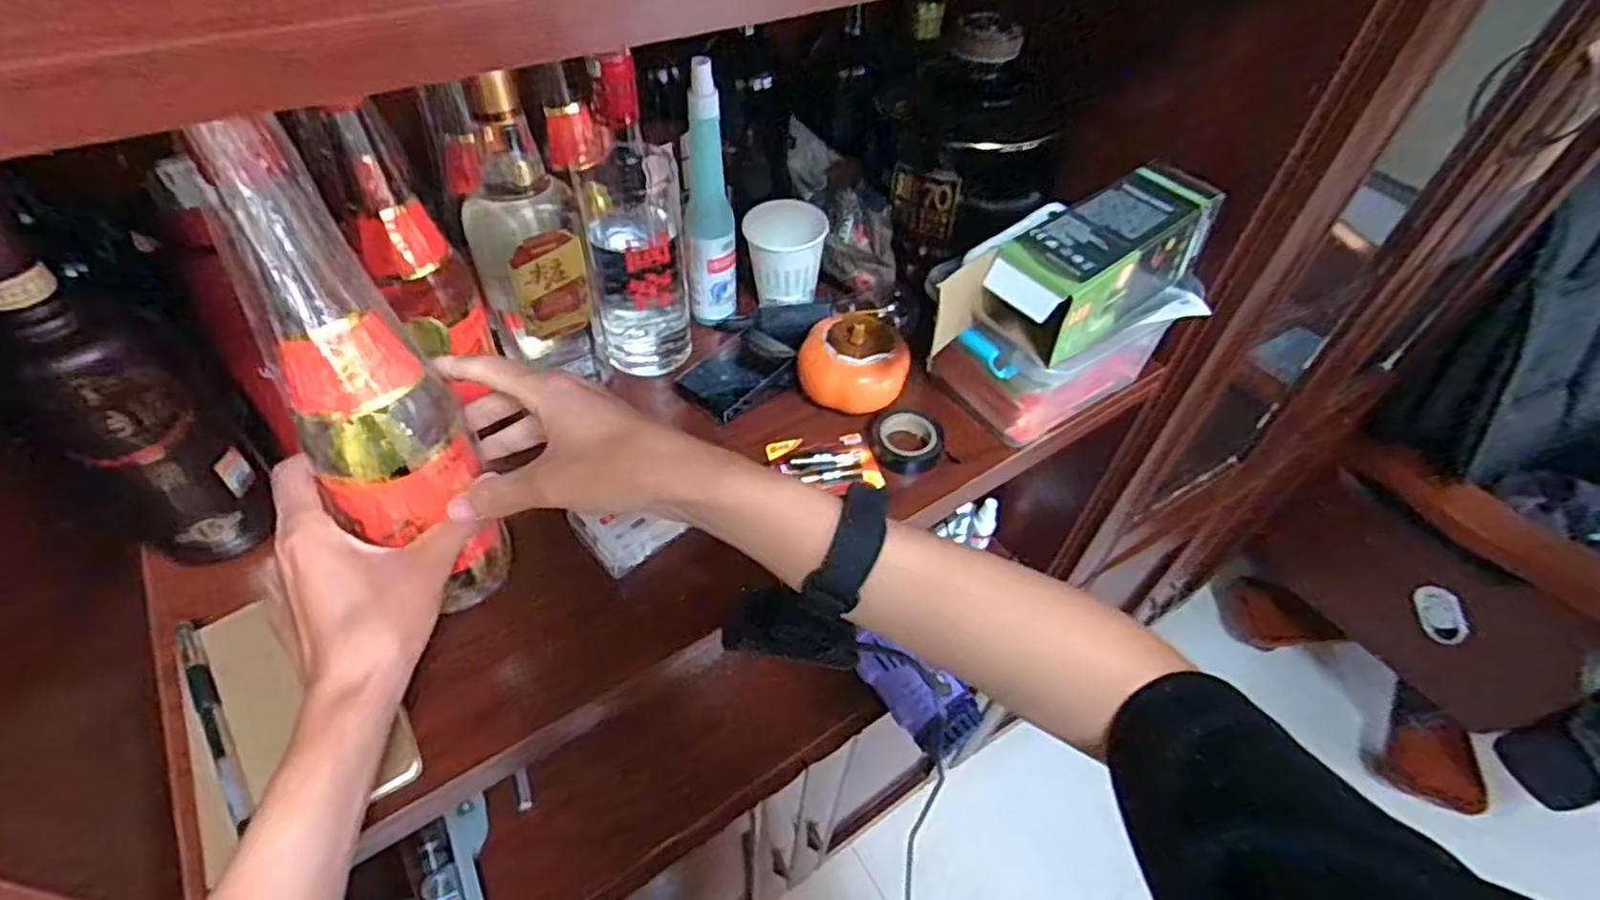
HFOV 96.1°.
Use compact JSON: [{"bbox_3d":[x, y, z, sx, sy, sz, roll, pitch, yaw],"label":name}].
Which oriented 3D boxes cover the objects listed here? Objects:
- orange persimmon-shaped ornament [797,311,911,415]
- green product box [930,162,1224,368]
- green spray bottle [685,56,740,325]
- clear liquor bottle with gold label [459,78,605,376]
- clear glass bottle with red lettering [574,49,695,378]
[{"bbox_3d":[0.046,-0.080,0.599,0.088,0.062,0.091,10,49,6],"label":"orange persimmon-shaped ornament"},{"bbox_3d":[0.209,-0.136,0.524,0.205,0.075,0.076,-28,56,-25],"label":"green product box"},{"bbox_3d":[-0.075,-0.201,0.597,0.039,0.218,0.031,3,49,-1],"label":"green spray bottle"},{"bbox_3d":[-0.193,-0.149,0.513,0.075,0.216,0.053,-13,51,-14],"label":"clear liquor bottle with gold label"},{"bbox_3d":[-0.131,-0.173,0.577,0.076,0.277,0.089,-5,49,-8],"label":"clear glass bottle with red lettering"}]

